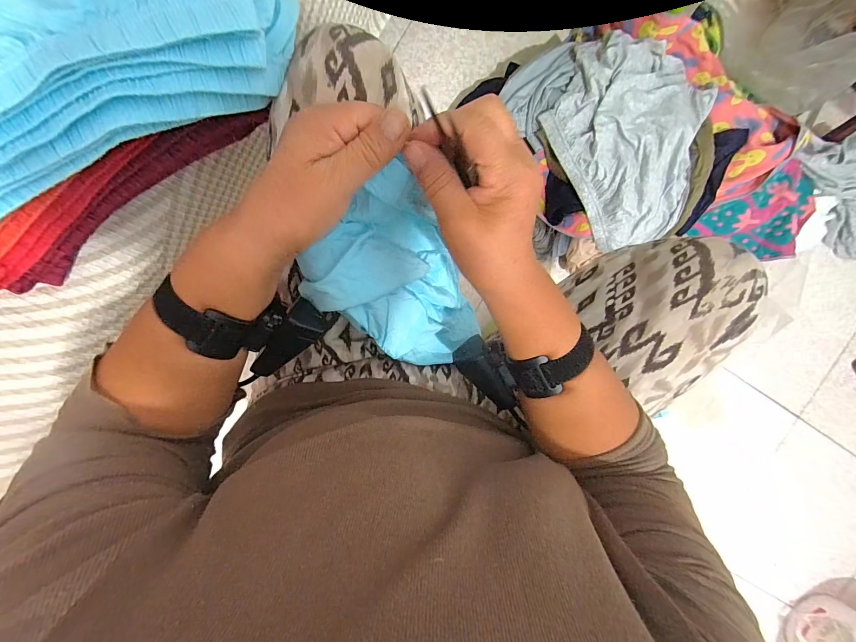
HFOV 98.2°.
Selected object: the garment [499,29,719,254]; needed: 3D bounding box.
[{"bbox_3d":[0.348,-0.328,0.629,0.288,0.071,0.370,-39,98,0],"label":"garment"}]

